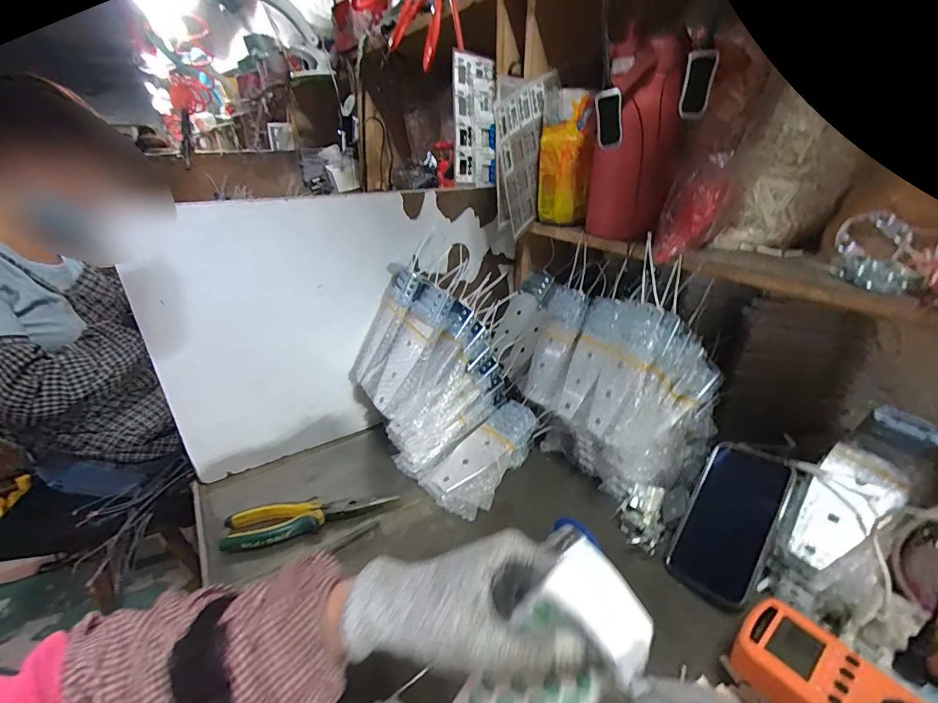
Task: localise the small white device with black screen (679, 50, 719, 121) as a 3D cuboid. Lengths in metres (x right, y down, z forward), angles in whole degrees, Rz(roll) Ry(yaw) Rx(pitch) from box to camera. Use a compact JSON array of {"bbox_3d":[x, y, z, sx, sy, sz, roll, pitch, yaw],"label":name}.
[{"bbox_3d":[0.221,-0.258,0.396,0.024,0.054,0.013,9,29,18],"label":"small white device with black screen"}]

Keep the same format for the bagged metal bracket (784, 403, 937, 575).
[{"bbox_3d":[0.379,0.134,0.399,0.189,0.015,0.060,-44,40,-7],"label":"bagged metal bracket"}]

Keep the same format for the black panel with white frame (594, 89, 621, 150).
[{"bbox_3d":[0.151,-0.249,0.440,0.025,0.058,0.008,-11,38,13],"label":"black panel with white frame"}]

